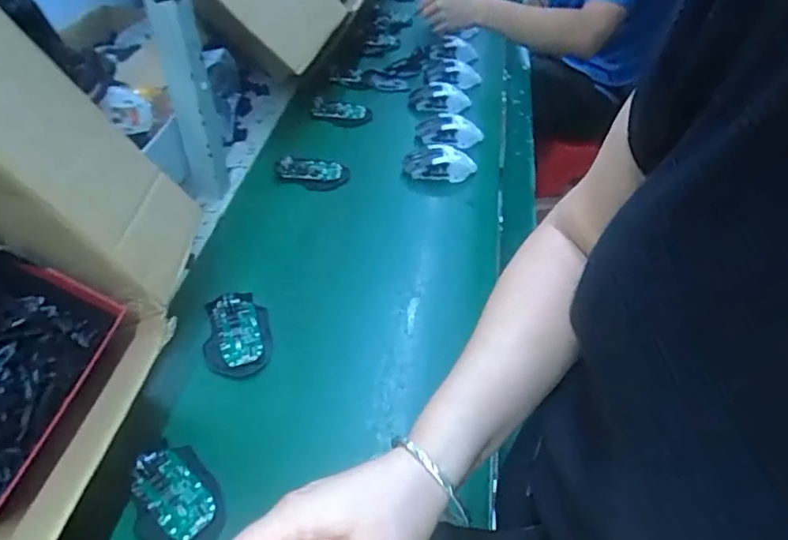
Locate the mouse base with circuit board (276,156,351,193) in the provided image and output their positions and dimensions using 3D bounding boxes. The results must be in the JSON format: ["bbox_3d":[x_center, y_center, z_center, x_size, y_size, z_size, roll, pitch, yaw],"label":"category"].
[{"bbox_3d":[-0.129,-0.155,0.864,0.111,0.016,0.074,-3,46,-8],"label":"mouse base with circuit board"}]

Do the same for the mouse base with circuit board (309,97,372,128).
[{"bbox_3d":[-0.096,-0.288,1.000,0.107,0.018,0.061,9,45,4],"label":"mouse base with circuit board"}]

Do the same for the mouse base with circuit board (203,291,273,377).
[{"bbox_3d":[-0.183,0.072,0.638,0.073,0.022,0.107,-9,47,-14],"label":"mouse base with circuit board"}]

